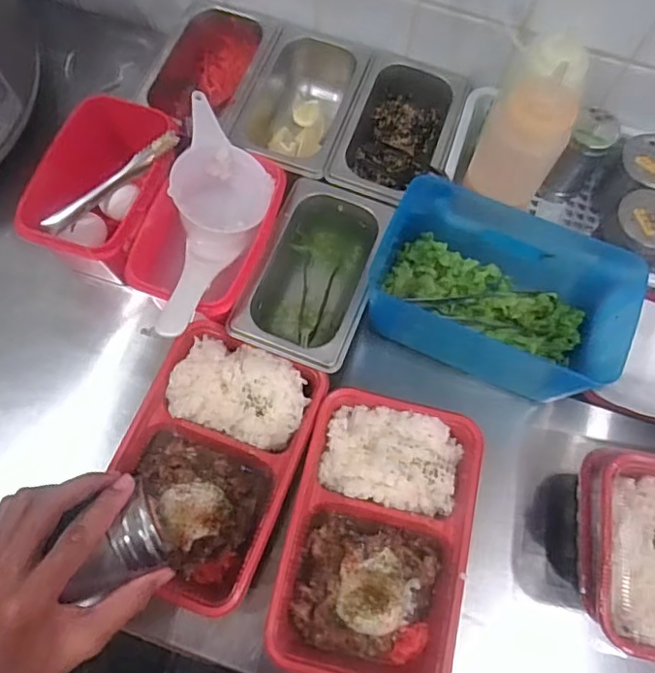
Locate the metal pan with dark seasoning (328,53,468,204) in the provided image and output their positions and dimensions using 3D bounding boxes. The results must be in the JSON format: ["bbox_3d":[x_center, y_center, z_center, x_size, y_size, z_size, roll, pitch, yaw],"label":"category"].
[{"bbox_3d":[0.073,-0.200,0.601,0.108,0.078,0.168,18,70,4],"label":"metal pan with dark seasoning"}]

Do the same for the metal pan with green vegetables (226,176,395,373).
[{"bbox_3d":[-0.010,-0.055,0.539,0.102,0.062,0.172,20,70,5],"label":"metal pan with green vegetables"}]

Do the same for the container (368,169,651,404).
[{"bbox_3d":[0.153,-0.044,0.524,0.211,0.098,0.132,23,70,6],"label":"container"}]

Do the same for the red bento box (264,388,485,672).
[{"bbox_3d":[0.041,0.163,0.475,0.143,0.051,0.220,14,70,3],"label":"red bento box"}]

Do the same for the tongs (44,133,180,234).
[{"bbox_3d":[-0.192,-0.137,0.515,0.141,0.023,0.012,-37,75,-1],"label":"tongs"}]

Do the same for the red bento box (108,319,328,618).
[{"bbox_3d":[-0.099,0.106,0.490,0.141,0.037,0.209,22,70,6],"label":"red bento box"}]

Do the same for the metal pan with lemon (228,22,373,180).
[{"bbox_3d":[-0.025,-0.239,0.613,0.103,0.064,0.180,18,70,4],"label":"metal pan with lemon"}]

